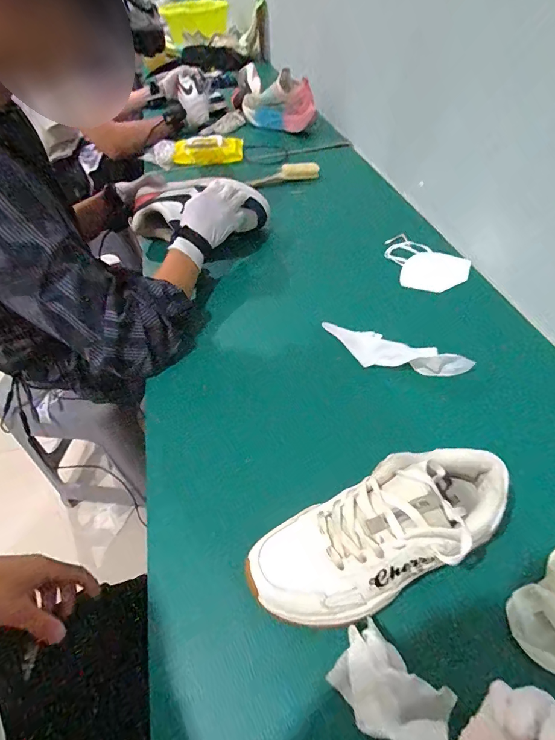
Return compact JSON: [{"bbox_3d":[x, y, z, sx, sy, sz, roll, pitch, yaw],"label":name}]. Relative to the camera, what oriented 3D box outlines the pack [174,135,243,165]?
[{"bbox_3d":[-0.190,-0.615,1.047,0.190,0.042,0.083,-13,51,-7],"label":"pack"}]

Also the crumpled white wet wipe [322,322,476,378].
[{"bbox_3d":[0.168,-0.030,0.554,0.211,0.033,0.065,14,53,15],"label":"crumpled white wet wipe"}]

